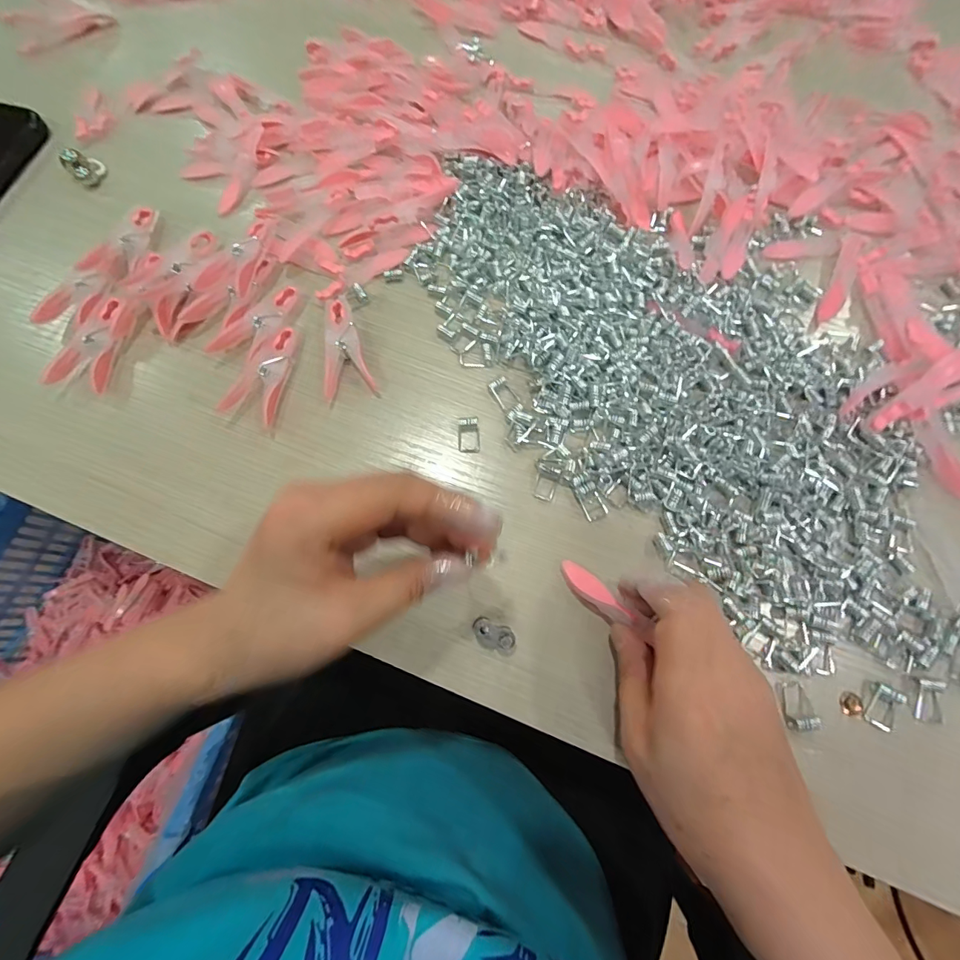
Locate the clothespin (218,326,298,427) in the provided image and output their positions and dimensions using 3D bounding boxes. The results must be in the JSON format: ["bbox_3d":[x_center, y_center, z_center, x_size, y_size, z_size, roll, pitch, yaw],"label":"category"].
[{"bbox_3d":[-0.146,-0.073,0.293,0.028,0.013,0.070,13,73,5],"label":"clothespin"}]

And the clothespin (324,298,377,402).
[{"bbox_3d":[-0.098,-0.094,0.301,0.031,0.012,0.073,-16,72,-4],"label":"clothespin"}]

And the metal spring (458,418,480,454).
[{"bbox_3d":[-0.007,-0.030,0.282,0.014,0.009,0.022,-3,72,0],"label":"metal spring"}]

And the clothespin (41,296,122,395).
[{"bbox_3d":[-0.270,-0.096,0.302,0.034,0.010,0.071,7,72,4],"label":"clothespin"}]

